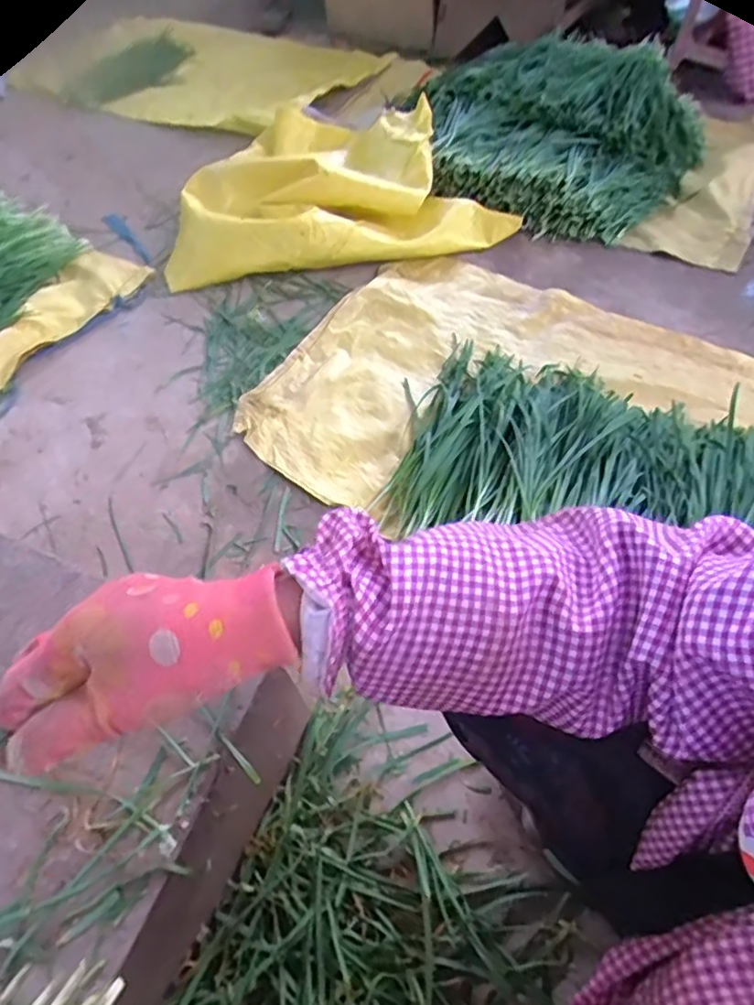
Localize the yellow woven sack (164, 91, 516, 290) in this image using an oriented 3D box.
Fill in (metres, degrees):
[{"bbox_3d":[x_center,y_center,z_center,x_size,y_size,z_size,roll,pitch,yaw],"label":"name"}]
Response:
[{"bbox_3d":[-0.079,-0.654,1.268,0.648,0.121,0.485,-6,55,0],"label":"yellow woven sack"}]

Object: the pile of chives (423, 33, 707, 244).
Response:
[{"bbox_3d":[0.369,-0.750,1.283,0.536,0.178,0.413,17,59,14],"label":"pile of chives"}]

